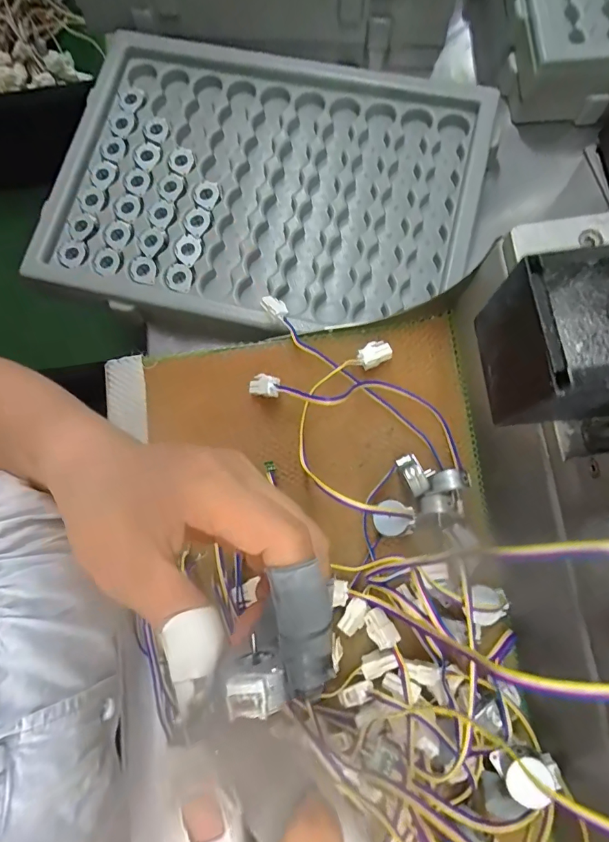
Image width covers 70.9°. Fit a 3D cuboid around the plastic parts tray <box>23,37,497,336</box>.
[{"bbox_3d":[-0.047,-0.228,0.406,0.402,0.041,0.307,17,78,3],"label":"plastic parts tray"}]

